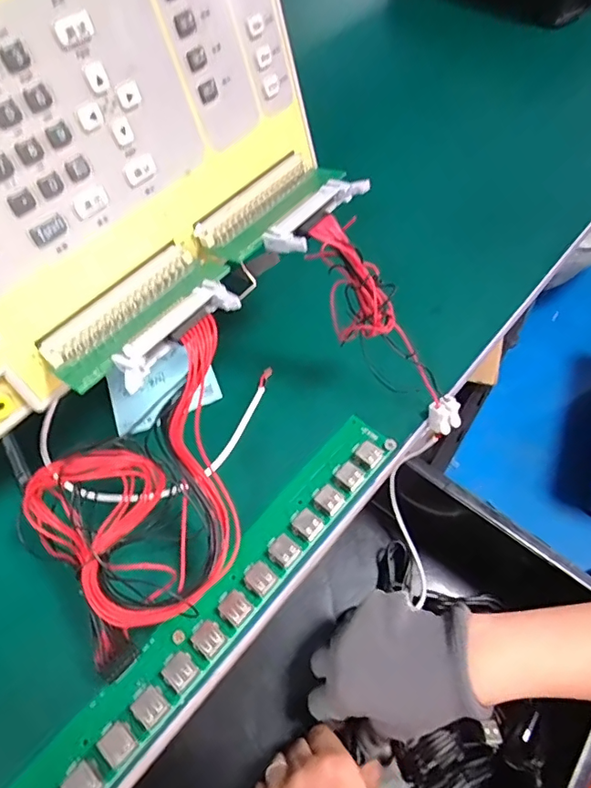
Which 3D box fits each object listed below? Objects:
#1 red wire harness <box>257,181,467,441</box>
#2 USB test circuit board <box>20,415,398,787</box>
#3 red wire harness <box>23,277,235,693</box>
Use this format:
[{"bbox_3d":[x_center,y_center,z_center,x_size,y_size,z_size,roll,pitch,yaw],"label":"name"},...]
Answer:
[{"bbox_3d":[0.057,-0.046,0.315,0.064,0.172,0.024,-49,25,-25],"label":"red wire harness"},{"bbox_3d":[-0.074,0.149,0.255,0.035,0.012,0.385,35,65,23],"label":"USB test circuit board"},{"bbox_3d":[-0.065,0.045,0.260,0.147,0.119,0.099,-35,60,-19],"label":"red wire harness"}]

